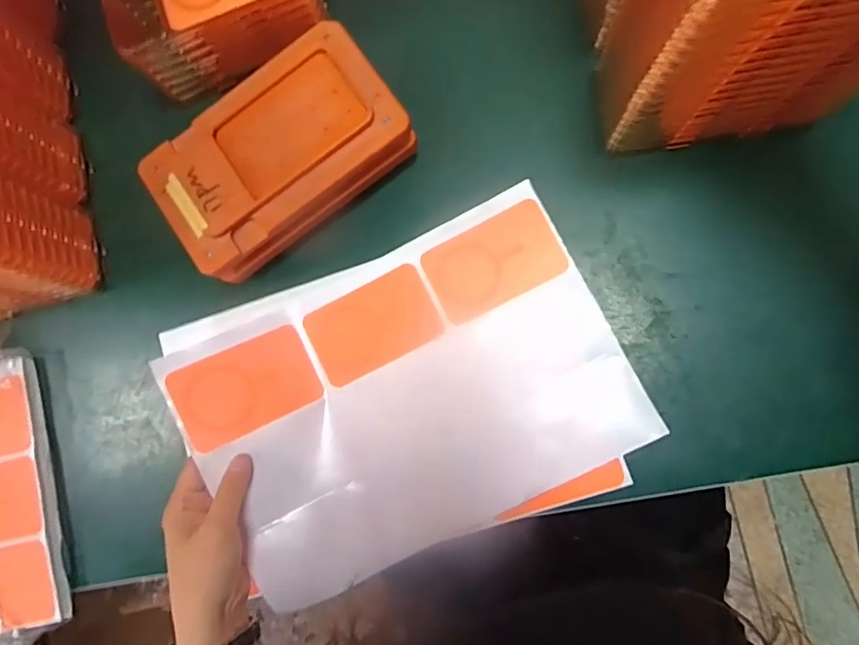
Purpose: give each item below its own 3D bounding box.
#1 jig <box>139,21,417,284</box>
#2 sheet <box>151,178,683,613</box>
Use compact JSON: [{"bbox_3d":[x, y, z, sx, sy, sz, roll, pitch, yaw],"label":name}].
[{"bbox_3d":[-0.117,-0.130,0.433,0.203,0.070,0.121,-37,83,5],"label":"jig"},{"bbox_3d":[-0.013,0.061,0.436,0.333,0.087,0.248,-23,84,6],"label":"sheet"}]

